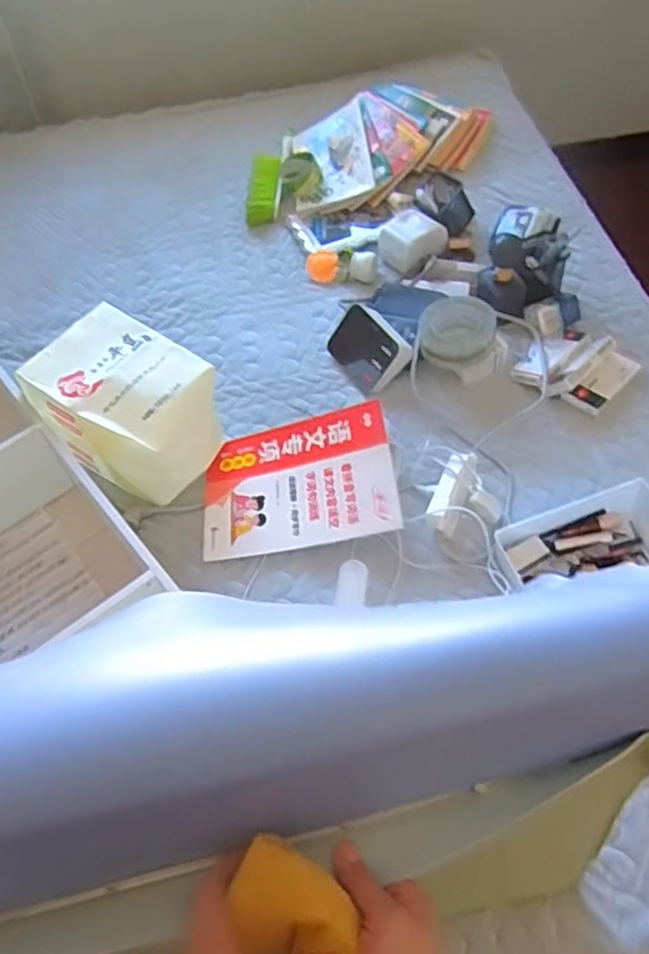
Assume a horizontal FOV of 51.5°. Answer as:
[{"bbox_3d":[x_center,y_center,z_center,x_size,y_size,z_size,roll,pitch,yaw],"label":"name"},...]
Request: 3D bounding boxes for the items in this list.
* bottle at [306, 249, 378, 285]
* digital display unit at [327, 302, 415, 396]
[{"bbox_3d":[0.038,-0.404,1.281,0.148,0.044,0.067,3,56,6],"label":"bottle"},{"bbox_3d":[0.076,-0.214,1.125,0.046,0.110,0.145,-2,45,-49],"label":"digital display unit"}]

